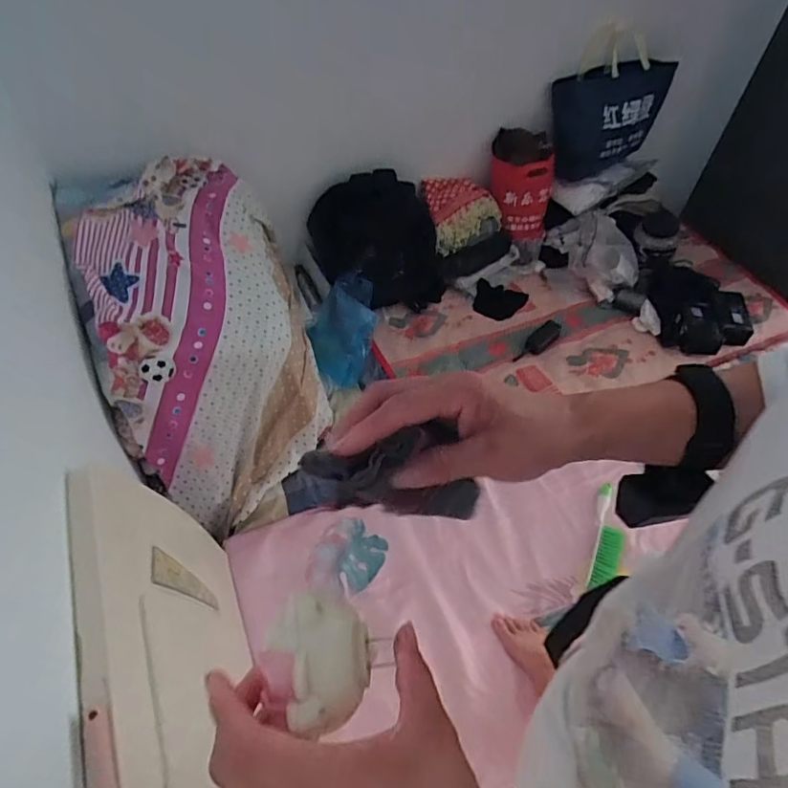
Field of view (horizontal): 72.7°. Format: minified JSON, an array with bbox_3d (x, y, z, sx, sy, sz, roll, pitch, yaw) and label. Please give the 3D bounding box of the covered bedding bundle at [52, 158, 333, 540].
[{"bbox_3d":[-0.477,-0.154,1.383,0.485,0.518,0.752,-17,56,-14],"label":"covered bedding bundle"}]

